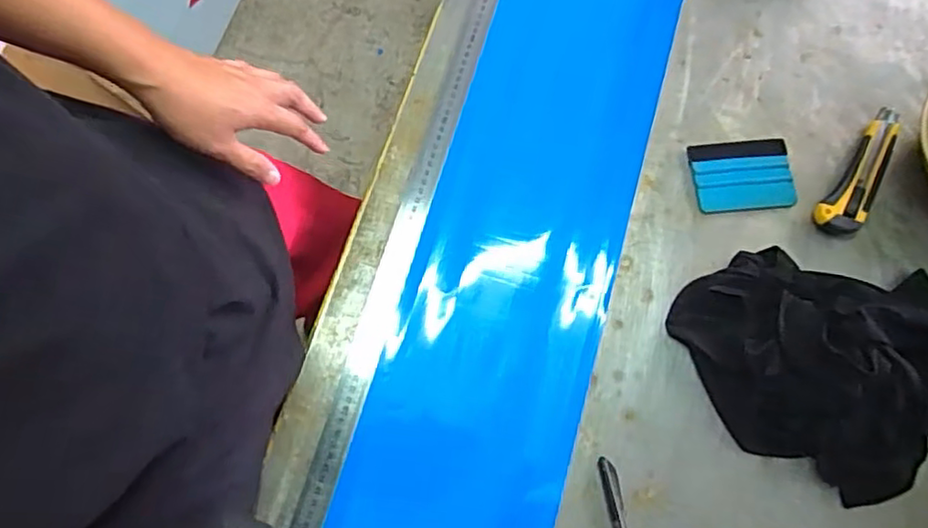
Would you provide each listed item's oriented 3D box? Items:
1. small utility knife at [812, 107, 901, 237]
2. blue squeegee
[{"bbox_3d":[0.392,-0.089,0.629,0.040,0.023,0.144,36,77,10],"label":"small utility knife"},{"bbox_3d":[0.274,-0.087,0.635,0.095,0.004,0.072,-5,74,-1],"label":"blue squeegee"}]

